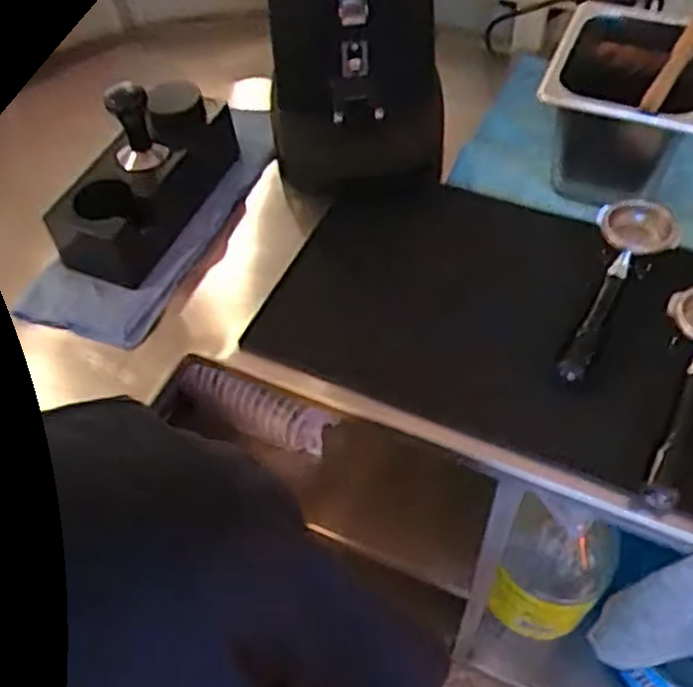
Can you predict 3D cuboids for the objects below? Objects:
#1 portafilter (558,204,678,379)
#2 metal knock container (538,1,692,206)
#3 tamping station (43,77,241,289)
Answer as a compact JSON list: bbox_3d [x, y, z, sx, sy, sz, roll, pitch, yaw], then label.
[{"bbox_3d":[0.254,-0.052,0.678,0.078,0.050,0.211,24,75,20],"label":"portafilter"},{"bbox_3d":[0.295,-0.250,0.750,0.156,0.149,0.174,14,58,15],"label":"metal knock container"},{"bbox_3d":[-0.211,-0.186,0.759,0.107,0.129,0.230,25,61,21],"label":"tamping station"}]

